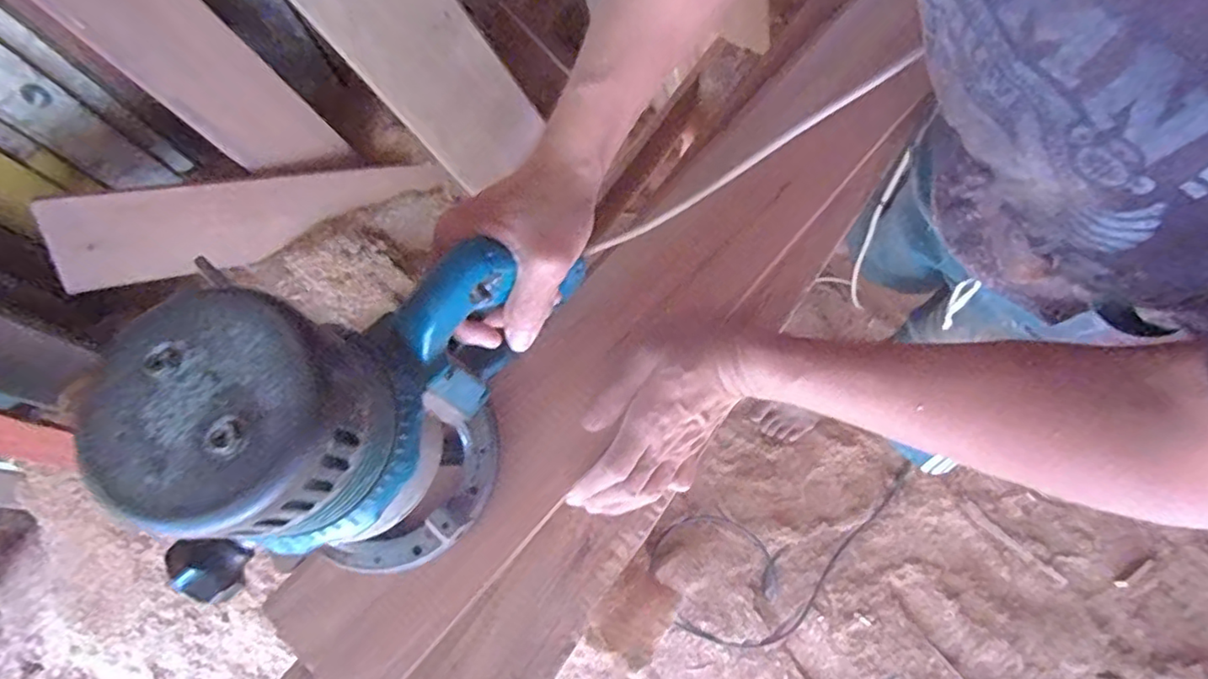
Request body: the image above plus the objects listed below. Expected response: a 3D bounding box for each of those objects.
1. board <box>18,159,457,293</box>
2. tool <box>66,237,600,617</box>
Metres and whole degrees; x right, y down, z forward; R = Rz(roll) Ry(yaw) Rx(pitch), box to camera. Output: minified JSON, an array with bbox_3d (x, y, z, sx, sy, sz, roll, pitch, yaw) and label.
[{"bbox_3d":[-0.564,-0.213,1.021,0.591,0.142,0.026,-21,40,-38],"label":"board"},{"bbox_3d":[-0.114,0.041,0.331,0.178,0.196,0.107,-32,72,-11],"label":"tool"}]

